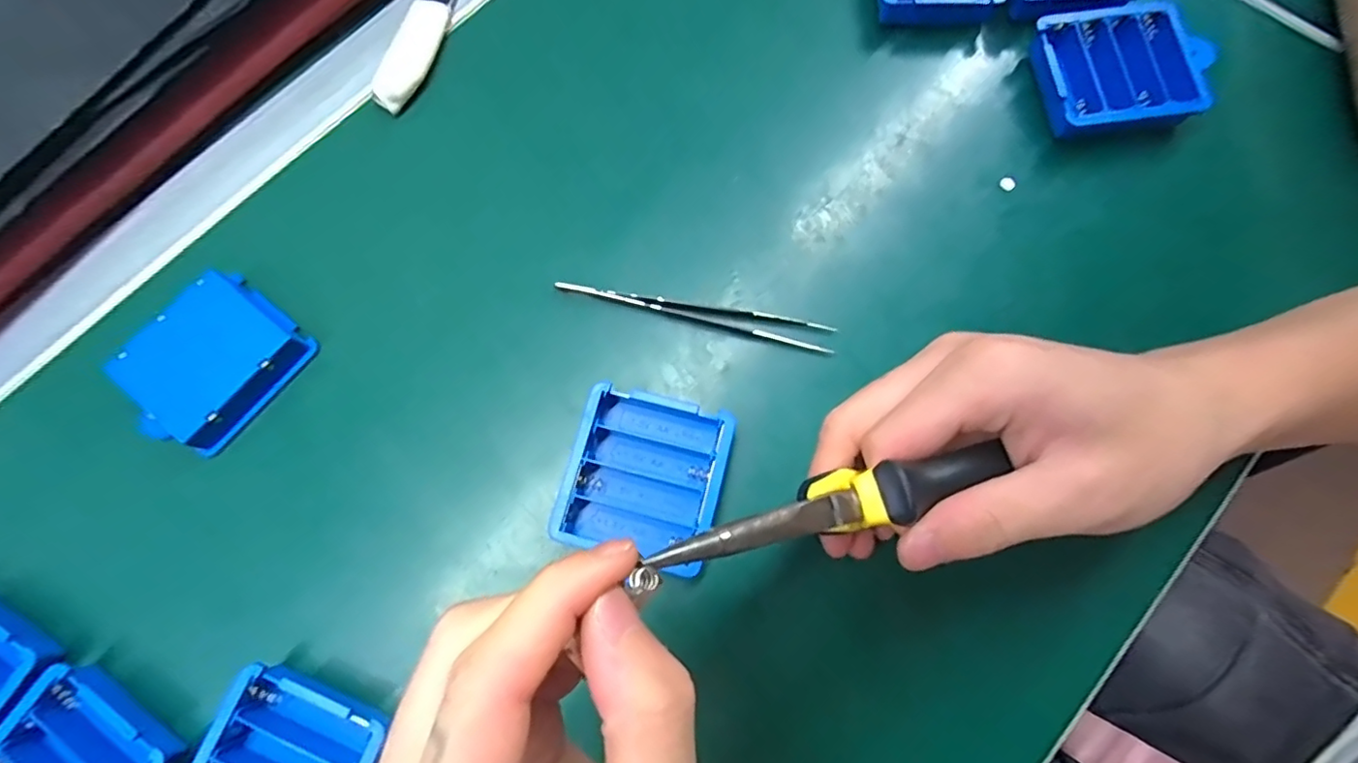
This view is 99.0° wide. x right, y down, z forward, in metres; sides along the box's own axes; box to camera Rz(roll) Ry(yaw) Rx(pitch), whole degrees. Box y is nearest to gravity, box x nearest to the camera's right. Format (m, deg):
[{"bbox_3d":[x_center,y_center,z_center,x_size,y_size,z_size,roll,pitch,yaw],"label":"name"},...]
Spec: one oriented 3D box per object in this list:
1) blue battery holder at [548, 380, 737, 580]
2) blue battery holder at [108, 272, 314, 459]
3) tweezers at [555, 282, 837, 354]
[{"bbox_3d":[-0.015,0.041,0.249,0.063,0.017,0.068,14,76,6],"label":"blue battery holder"},{"bbox_3d":[-0.215,-0.009,0.269,0.063,0.019,0.070,36,79,11],"label":"blue battery holder"},{"bbox_3d":[0.008,-0.035,0.275,0.130,0.004,0.014,13,75,6],"label":"tweezers"}]

